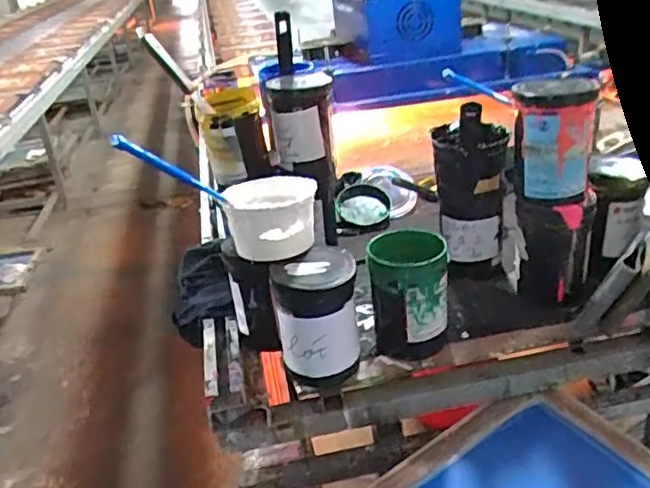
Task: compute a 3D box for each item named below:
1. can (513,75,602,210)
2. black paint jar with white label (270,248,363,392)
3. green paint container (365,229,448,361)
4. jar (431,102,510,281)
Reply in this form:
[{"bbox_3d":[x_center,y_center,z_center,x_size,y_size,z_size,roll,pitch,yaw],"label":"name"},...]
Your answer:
[{"bbox_3d":[0.320,-0.150,0.886,0.102,0.158,0.098,-4,33,3],"label":"can"},{"bbox_3d":[-0.011,0.098,0.852,0.110,0.157,0.103,-7,27,-2],"label":"black paint jar with white label"},{"bbox_3d":[0.117,0.076,0.872,0.103,0.155,0.094,-2,27,7],"label":"green paint container"},{"bbox_3d":[0.225,-0.089,0.984,0.105,0.287,0.099,0,27,11],"label":"jar"}]

